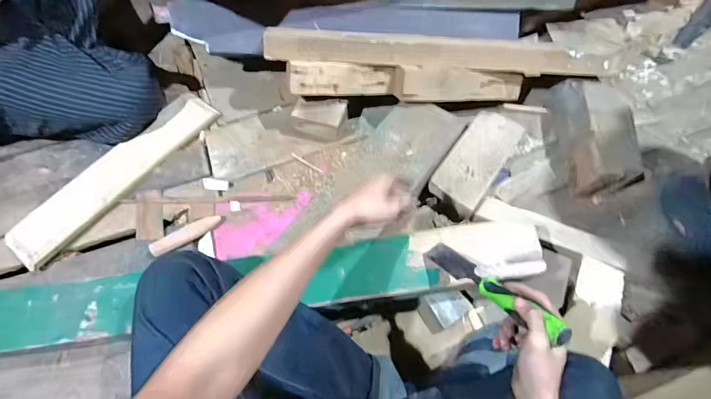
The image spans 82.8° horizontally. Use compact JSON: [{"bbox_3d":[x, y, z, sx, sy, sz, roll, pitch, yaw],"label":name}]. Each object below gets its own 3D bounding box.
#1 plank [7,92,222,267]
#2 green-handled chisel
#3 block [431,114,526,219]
[{"bbox_3d":[-0.526,-0.064,0.893,0.113,0.021,0.488,37,68,12],"label":"plank"},{"bbox_3d":[0.180,0.118,0.566,0.038,0.026,0.258,-30,25,-13],"label":"green-handled chisel"},{"bbox_3d":[0.263,-0.088,0.871,0.108,0.034,0.256,31,68,15],"label":"block"}]

